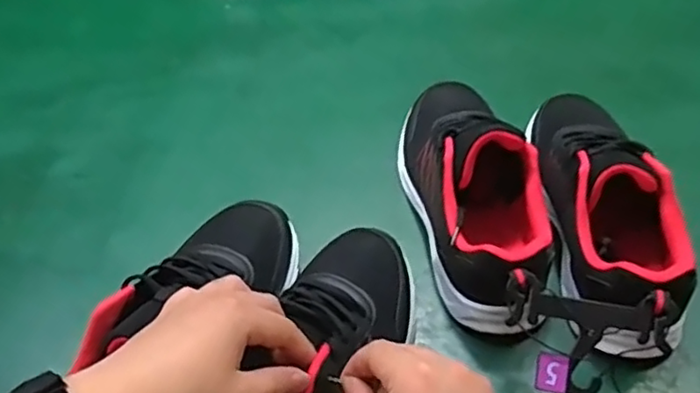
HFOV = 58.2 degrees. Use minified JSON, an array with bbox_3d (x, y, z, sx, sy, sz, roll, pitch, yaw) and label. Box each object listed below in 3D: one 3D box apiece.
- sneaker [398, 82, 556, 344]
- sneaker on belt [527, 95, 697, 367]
[{"bbox_3d":[0.097,-0.014,0.517,0.082,0.102,0.244,-10,47,-6],"label":"sneaker"},{"bbox_3d":[0.194,0.006,0.491,0.083,0.084,0.253,-4,47,-1],"label":"sneaker on belt"}]

